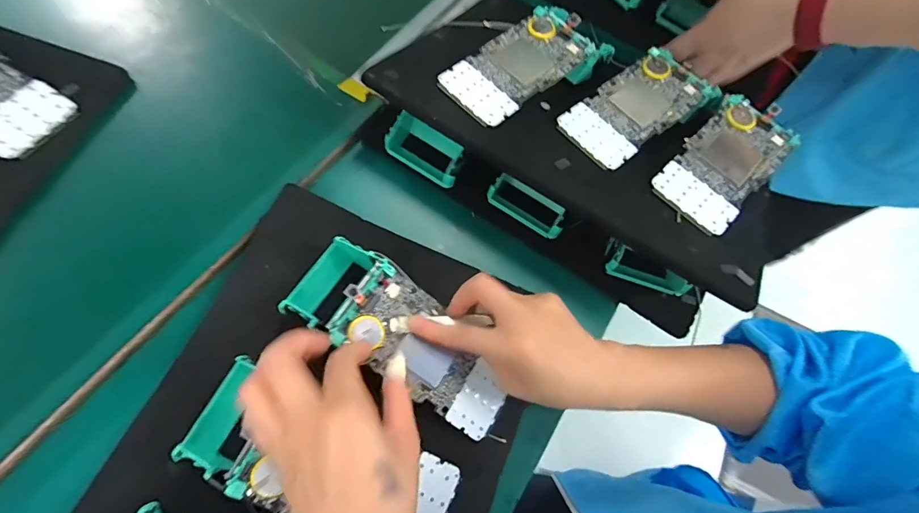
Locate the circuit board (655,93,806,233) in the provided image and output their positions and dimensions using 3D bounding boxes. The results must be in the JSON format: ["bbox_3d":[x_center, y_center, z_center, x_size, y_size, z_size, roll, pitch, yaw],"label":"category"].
[{"bbox_3d":[0.222,-0.079,0.362,0.066,0.009,0.133,43,69,11],"label":"circuit board"}]

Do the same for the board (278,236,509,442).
[{"bbox_3d":[-0.043,0.064,0.326,0.176,0.053,0.070,44,75,2],"label":"board"}]

